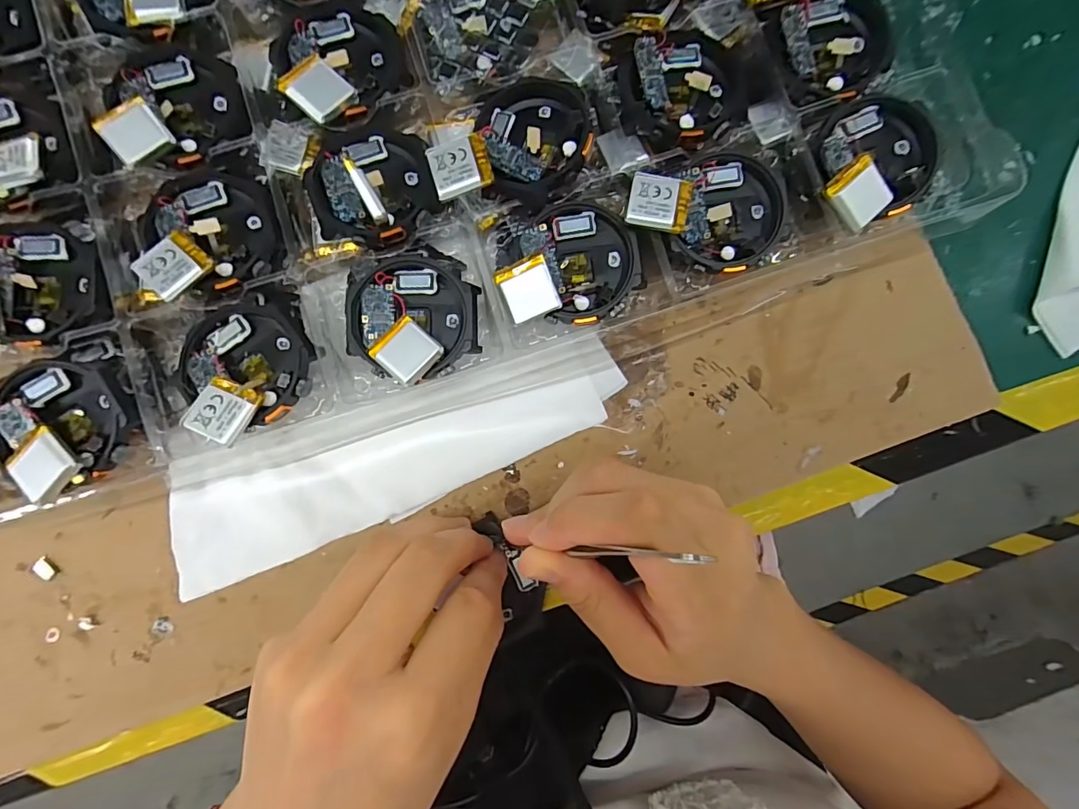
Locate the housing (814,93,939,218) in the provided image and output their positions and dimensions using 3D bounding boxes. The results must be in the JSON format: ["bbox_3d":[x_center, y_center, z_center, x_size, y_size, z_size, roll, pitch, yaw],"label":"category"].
[{"bbox_3d":[0.140,-0.106,0.199,0.045,0.012,0.053,29,85,1],"label":"housing"}]

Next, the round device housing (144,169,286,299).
[{"bbox_3d":[-0.132,-0.071,0.200,0.047,0.015,0.052,-27,86,-3],"label":"round device housing"}]

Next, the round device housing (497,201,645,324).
[{"bbox_3d":[0.014,-0.058,0.197,0.050,0.013,0.049,1,86,-8],"label":"round device housing"}]

